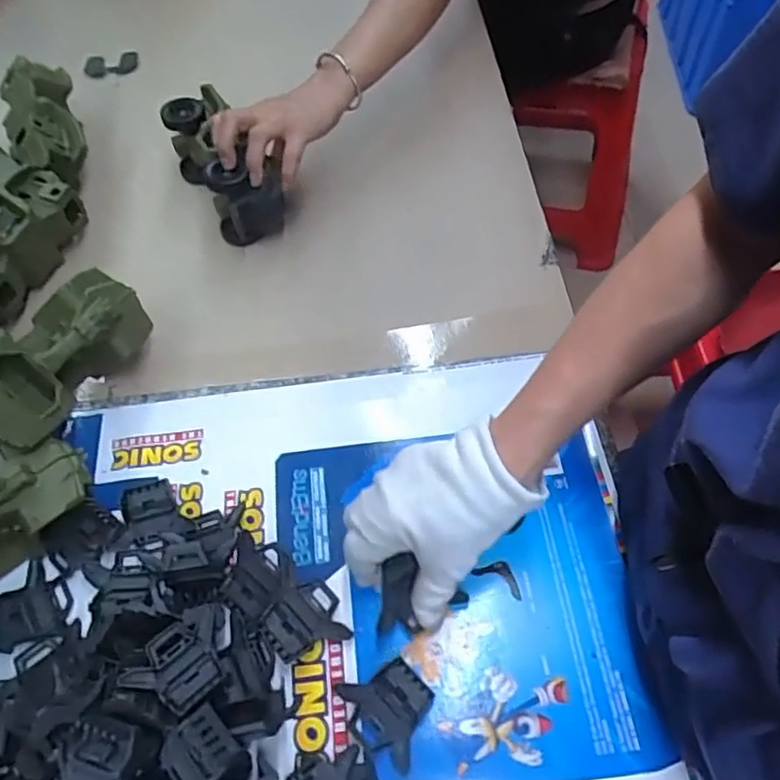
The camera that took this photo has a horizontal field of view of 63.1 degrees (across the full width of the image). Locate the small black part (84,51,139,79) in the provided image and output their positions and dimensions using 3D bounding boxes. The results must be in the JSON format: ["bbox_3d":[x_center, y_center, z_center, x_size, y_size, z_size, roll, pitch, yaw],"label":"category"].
[{"bbox_3d":[-0.365,-0.424,0.828,0.073,0.023,0.028,-8,59,-2],"label":"small black part"}]

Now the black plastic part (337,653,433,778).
[{"bbox_3d":[0.001,0.215,0.429,0.054,0.014,0.063,-39,65,-18],"label":"black plastic part"}]

